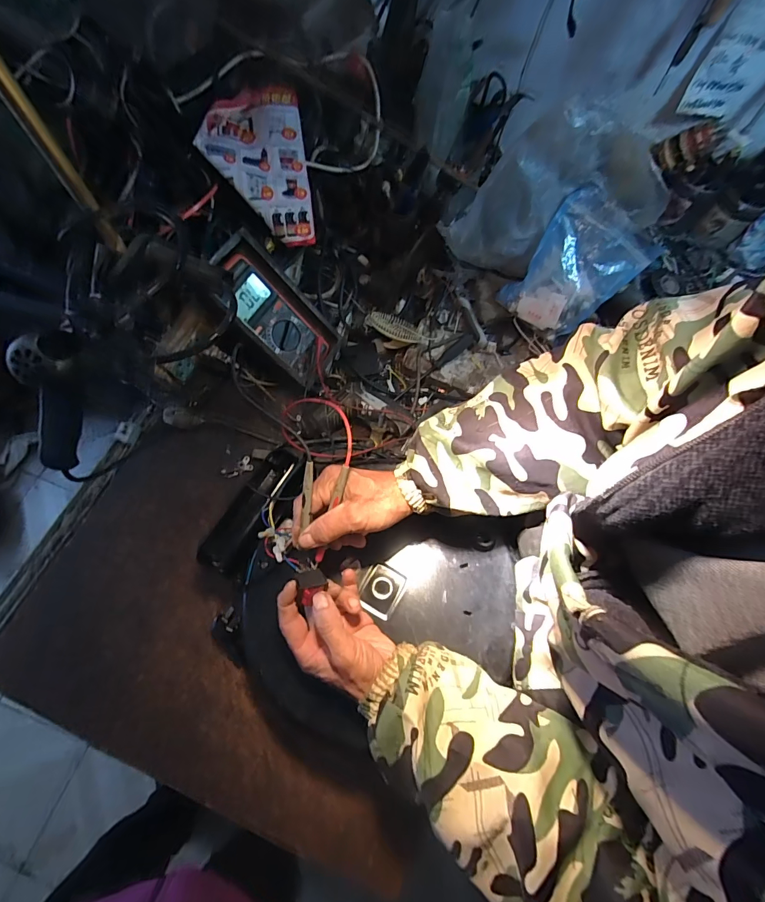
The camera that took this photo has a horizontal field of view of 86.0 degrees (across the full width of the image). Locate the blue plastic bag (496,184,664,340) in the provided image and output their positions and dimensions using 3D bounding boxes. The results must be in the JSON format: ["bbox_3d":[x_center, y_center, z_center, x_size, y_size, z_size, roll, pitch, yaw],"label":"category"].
[{"bbox_3d":[0.289,-0.265,0.610,0.151,0.183,0.038,34,33,0],"label":"blue plastic bag"}]

